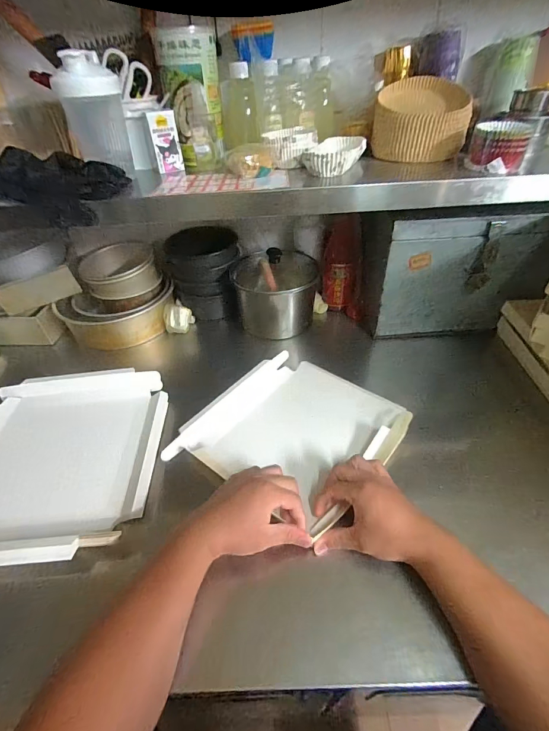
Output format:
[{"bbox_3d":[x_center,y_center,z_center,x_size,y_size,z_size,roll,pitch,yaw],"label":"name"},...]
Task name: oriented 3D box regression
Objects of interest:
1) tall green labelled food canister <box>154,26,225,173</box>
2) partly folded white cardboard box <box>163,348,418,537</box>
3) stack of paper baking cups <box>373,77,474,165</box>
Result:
[{"bbox_3d":[-0.136,-0.442,0.588,0.096,0.180,0.060,-9,44,-6],"label":"tall green labelled food canister"},{"bbox_3d":[0.030,0.106,0.568,0.285,0.034,0.285,28,52,29],"label":"partly folded white cardboard box"},{"bbox_3d":[0.246,-0.414,0.586,0.151,0.092,0.124,12,46,16],"label":"stack of paper baking cups"}]

